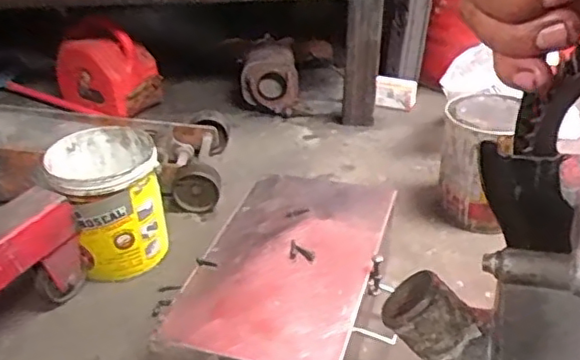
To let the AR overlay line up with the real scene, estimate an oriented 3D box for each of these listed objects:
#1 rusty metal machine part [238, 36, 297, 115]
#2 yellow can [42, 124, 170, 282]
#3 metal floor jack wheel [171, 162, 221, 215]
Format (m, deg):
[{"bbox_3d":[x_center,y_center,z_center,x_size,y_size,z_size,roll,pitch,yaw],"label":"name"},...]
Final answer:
[{"bbox_3d":[-0.048,-0.245,1.478,0.134,0.175,0.070,0,33,4],"label":"rusty metal machine part"},{"bbox_3d":[-0.299,0.040,1.040,0.158,0.196,0.165,0,34,0],"label":"yellow can"},{"bbox_3d":[-0.178,0.014,1.175,0.089,0.095,0.030,-11,21,-11],"label":"metal floor jack wheel"}]

